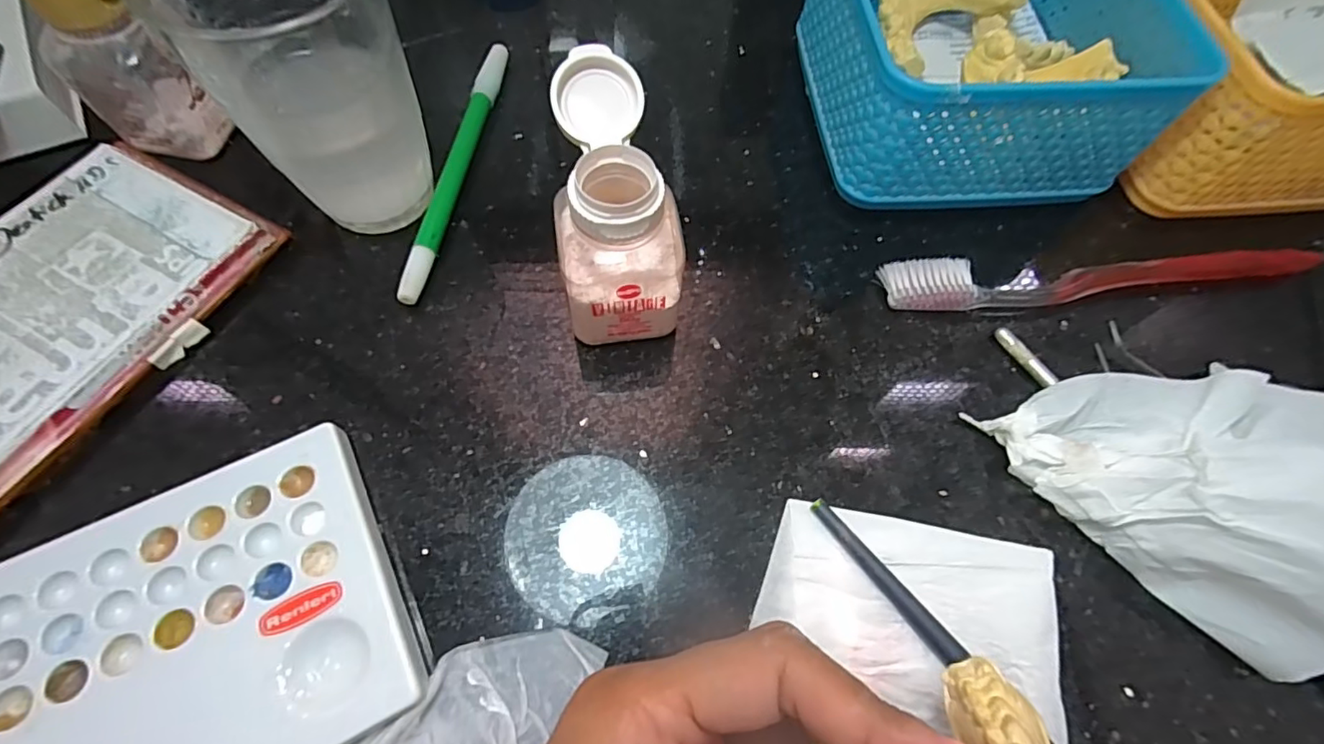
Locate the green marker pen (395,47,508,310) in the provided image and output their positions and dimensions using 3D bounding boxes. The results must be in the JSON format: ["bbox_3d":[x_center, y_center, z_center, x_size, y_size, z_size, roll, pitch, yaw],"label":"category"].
[{"bbox_3d":[-0.088,-0.092,0.251,0.010,0.011,0.143,8,64,0],"label":"green marker pen"}]

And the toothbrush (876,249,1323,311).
[{"bbox_3d":[0.182,-0.037,0.237,0.186,0.013,0.019,-2,64,-5],"label":"toothbrush"}]

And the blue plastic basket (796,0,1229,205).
[{"bbox_3d":[0.137,-0.144,0.256,0.127,0.067,0.128,-4,64,-6],"label":"blue plastic basket"}]

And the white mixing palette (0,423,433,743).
[{"bbox_3d":[-0.153,0.087,0.162,0.151,0.012,0.092,-25,68,-15],"label":"white mixing palette"}]

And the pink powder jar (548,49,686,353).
[{"bbox_3d":[-0.015,-0.055,0.200,0.041,0.076,0.065,-7,65,-7],"label":"pink powder jar"}]

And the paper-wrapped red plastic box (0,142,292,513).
[{"bbox_3d":[-0.222,-0.017,0.204,0.088,0.014,0.148,26,65,9],"label":"paper-wrapped red plastic box"}]

